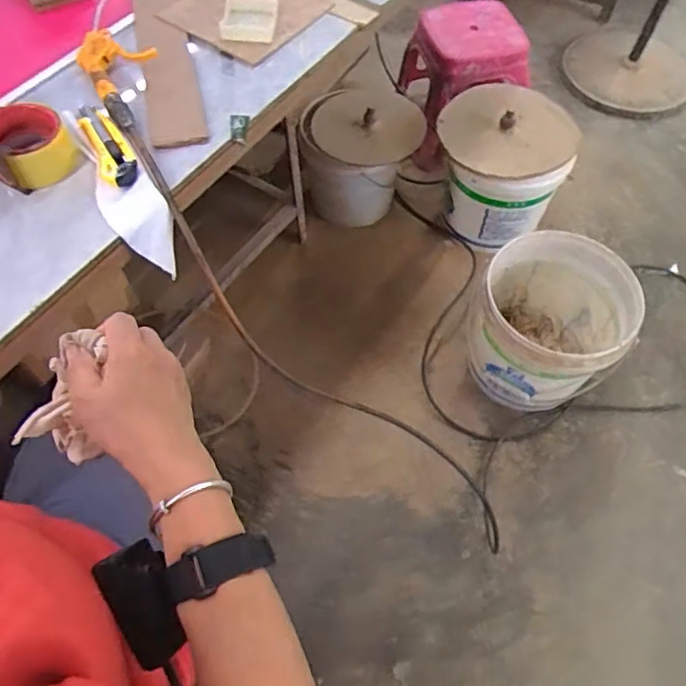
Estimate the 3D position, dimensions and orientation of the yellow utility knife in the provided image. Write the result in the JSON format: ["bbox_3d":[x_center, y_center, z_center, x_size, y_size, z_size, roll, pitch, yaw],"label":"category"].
[{"bbox_3d":[-0.269,-0.227,0.661,0.040,0.018,0.142,-24,63,-13],"label":"yellow utility knife"}]

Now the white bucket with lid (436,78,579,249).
[{"bbox_3d":[0.374,-0.405,1.424,0.295,0.318,0.276,0,61,-1],"label":"white bucket with lid"}]

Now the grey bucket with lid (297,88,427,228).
[{"bbox_3d":[0.037,-0.490,1.499,0.285,0.268,0.300,0,61,-1],"label":"grey bucket with lid"}]

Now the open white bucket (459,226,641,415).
[{"bbox_3d":[0.430,-0.044,1.246,0.294,0.288,0.330,15,62,7],"label":"open white bucket"}]

